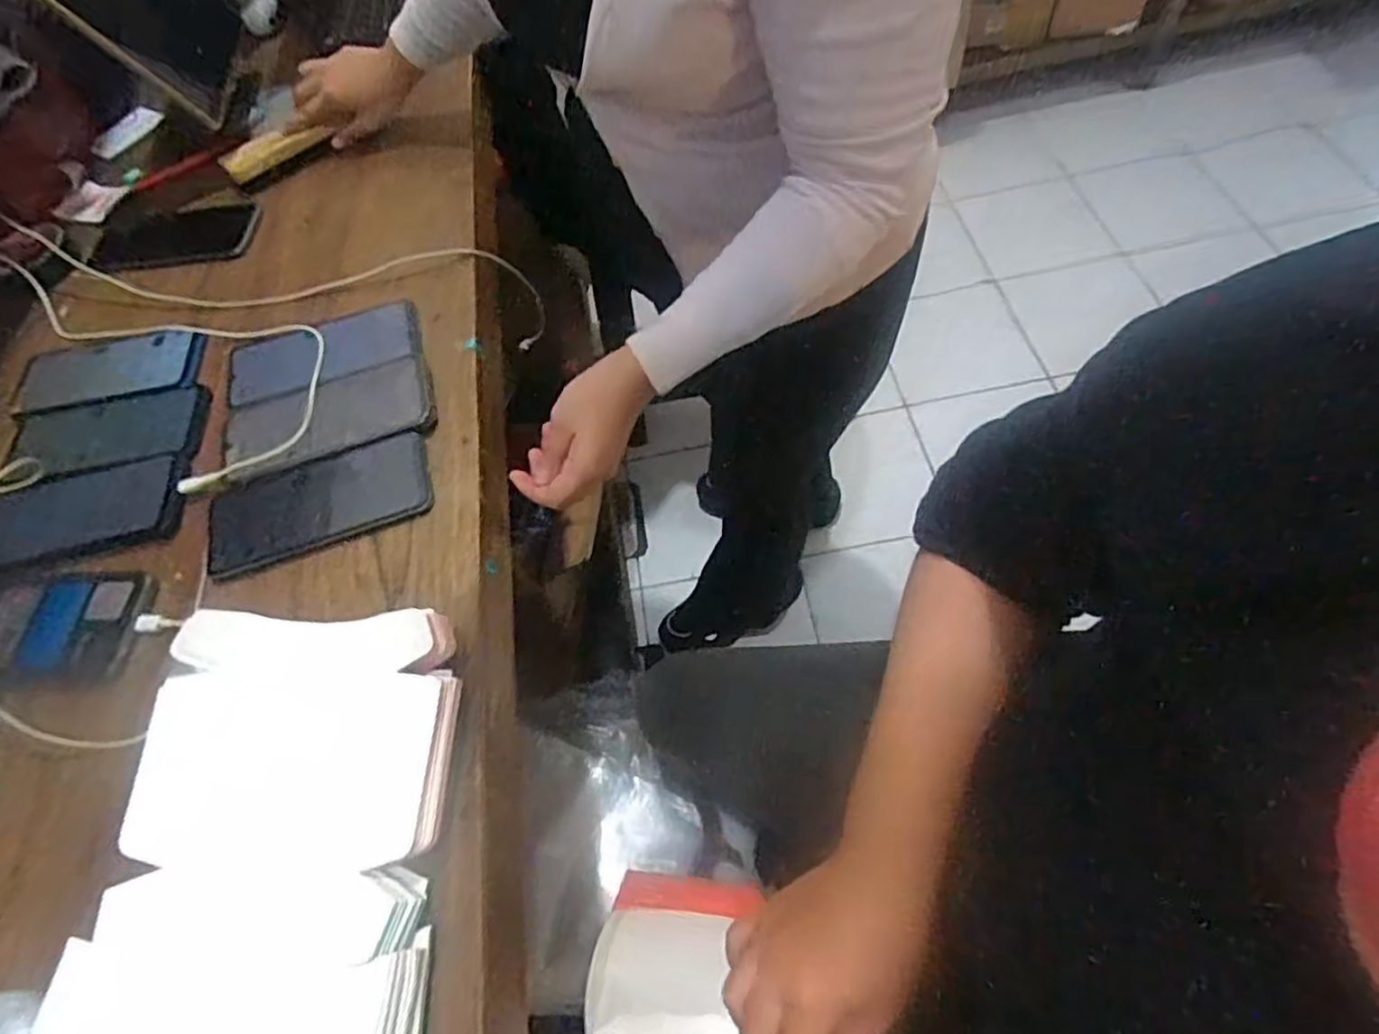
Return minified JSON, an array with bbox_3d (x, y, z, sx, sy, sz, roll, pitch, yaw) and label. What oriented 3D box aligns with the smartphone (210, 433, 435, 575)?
[{"bbox_3d":[-0.277,-0.014,0.533,0.161,0.008,0.078,-22,59,-5],"label":"smartphone"}]

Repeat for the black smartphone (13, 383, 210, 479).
[{"bbox_3d":[-0.484,-0.072,0.597,0.156,0.007,0.079,-12,59,1],"label":"black smartphone"}]

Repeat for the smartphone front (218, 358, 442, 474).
[{"bbox_3d":[-0.293,-0.083,0.577,0.162,0.012,0.076,-19,59,-3],"label":"smartphone front"}]

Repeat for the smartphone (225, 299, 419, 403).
[{"bbox_3d":[-0.319,-0.147,0.620,0.164,0.015,0.075,-17,59,-2],"label":"smartphone"}]

